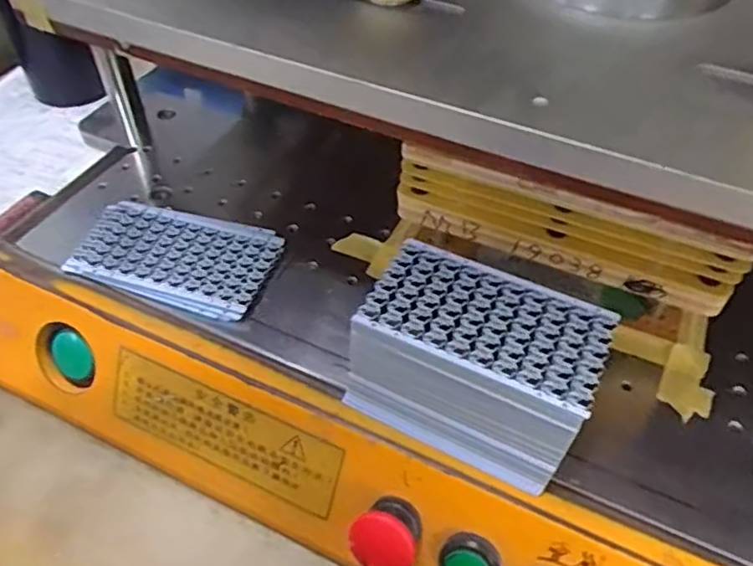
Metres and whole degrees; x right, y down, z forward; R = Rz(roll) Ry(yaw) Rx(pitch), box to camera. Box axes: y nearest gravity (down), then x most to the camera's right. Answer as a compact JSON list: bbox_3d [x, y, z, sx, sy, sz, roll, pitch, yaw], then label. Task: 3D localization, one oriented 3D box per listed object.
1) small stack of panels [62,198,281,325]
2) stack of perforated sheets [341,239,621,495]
[{"bbox_3d":[-0.132,-0.019,0.414,0.125,0.009,0.072,16,50,11],"label":"small stack of panels"},{"bbox_3d":[0.051,0.041,0.328,0.113,0.069,0.071,23,52,17],"label":"stack of perforated sheets"}]

